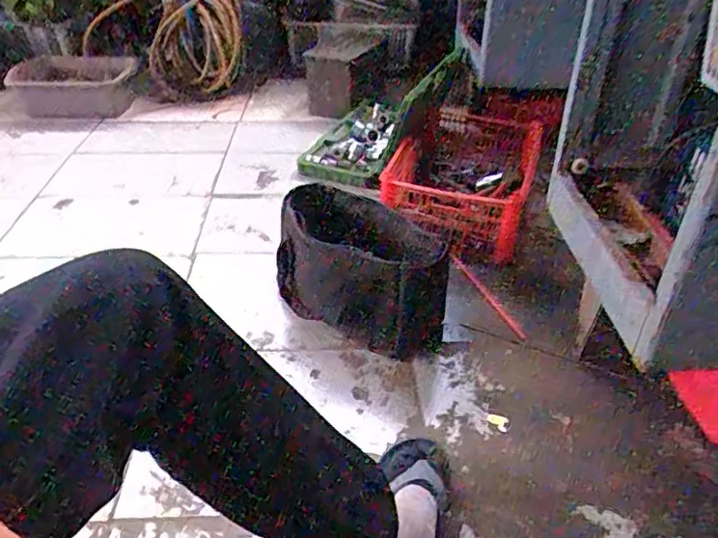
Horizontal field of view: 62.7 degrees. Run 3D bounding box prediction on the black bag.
[{"bbox_3d":[0.008,-0.011,1.037,0.303,0.193,0.180,19,39,23],"label":"black bag"}]

